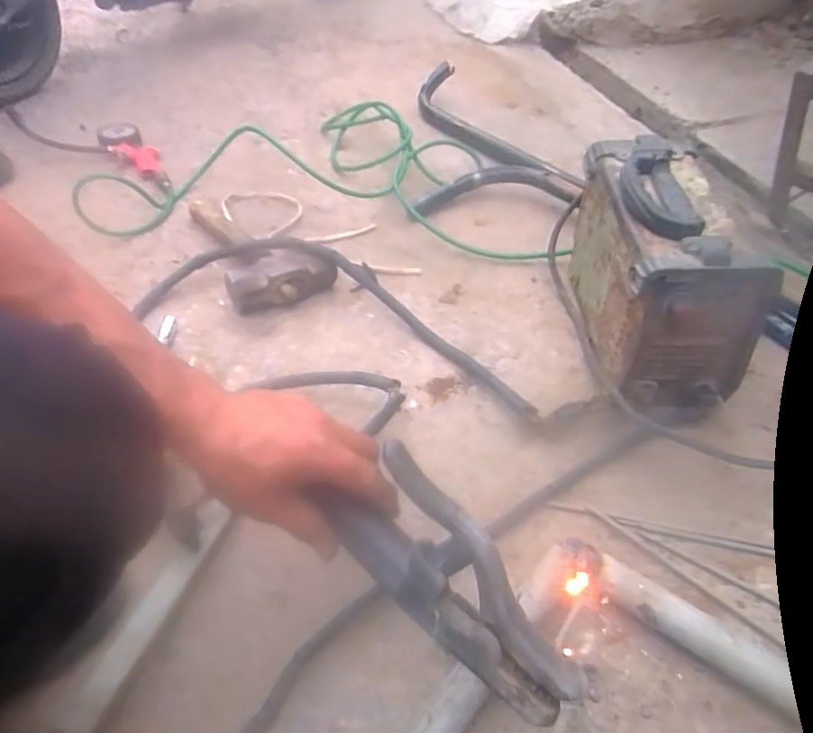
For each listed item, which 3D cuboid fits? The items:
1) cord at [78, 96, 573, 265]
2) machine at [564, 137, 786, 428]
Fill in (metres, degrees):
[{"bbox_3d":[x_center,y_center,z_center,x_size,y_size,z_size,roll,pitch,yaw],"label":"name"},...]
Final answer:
[{"bbox_3d":[-0.111,-0.359,1.071,0.738,0.073,0.452,5,45,5],"label":"cord"},{"bbox_3d":[0.290,-0.107,0.721,0.138,0.204,0.283,1,45,-1],"label":"machine"}]

